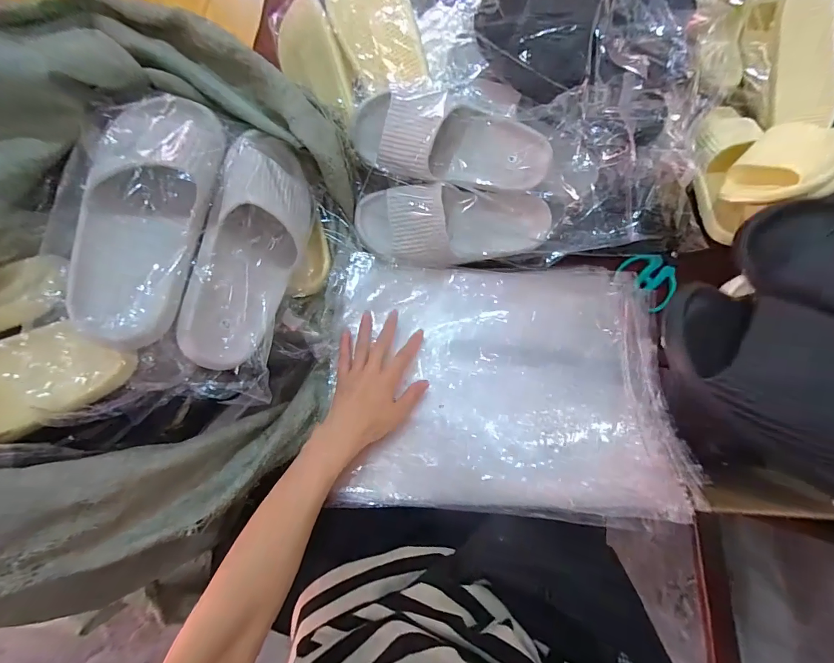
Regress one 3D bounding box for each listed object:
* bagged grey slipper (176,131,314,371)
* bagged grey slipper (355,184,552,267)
[{"bbox_3d":[-0.187,-0.102,0.451,0.088,0.086,0.286,10,74,1],"label":"bagged grey slipper"},{"bbox_3d":[0.048,-0.138,0.534,0.264,0.070,0.103,6,110,1],"label":"bagged grey slipper"}]

